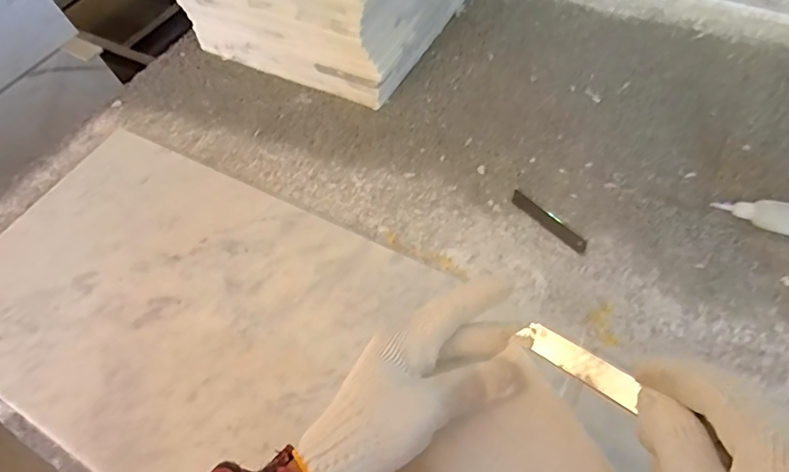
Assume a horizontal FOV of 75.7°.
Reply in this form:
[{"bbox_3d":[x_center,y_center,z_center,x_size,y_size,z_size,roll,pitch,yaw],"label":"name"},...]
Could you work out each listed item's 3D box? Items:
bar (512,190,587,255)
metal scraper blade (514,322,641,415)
[{"bbox_3d":[0.163,-0.016,0.539,0.017,0.004,0.095,-36,62,-18],"label":"bar"},{"bbox_3d":[0.109,0.075,0.294,0.064,0.004,0.018,29,99,36],"label":"metal scraper blade"}]

